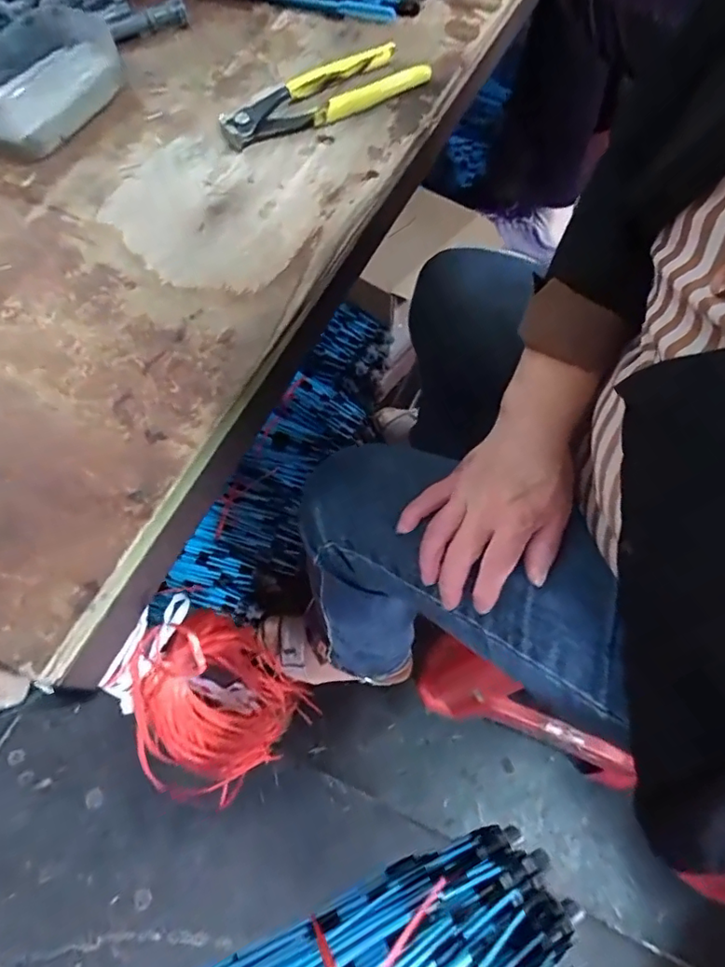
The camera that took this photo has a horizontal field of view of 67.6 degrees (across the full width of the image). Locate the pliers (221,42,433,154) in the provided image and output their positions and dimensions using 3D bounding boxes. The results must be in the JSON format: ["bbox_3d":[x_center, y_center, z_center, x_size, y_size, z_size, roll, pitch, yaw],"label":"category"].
[{"bbox_3d":[-0.028,-0.282,0.393,0.159,0.012,0.046,-33,69,-16],"label":"pliers"}]

